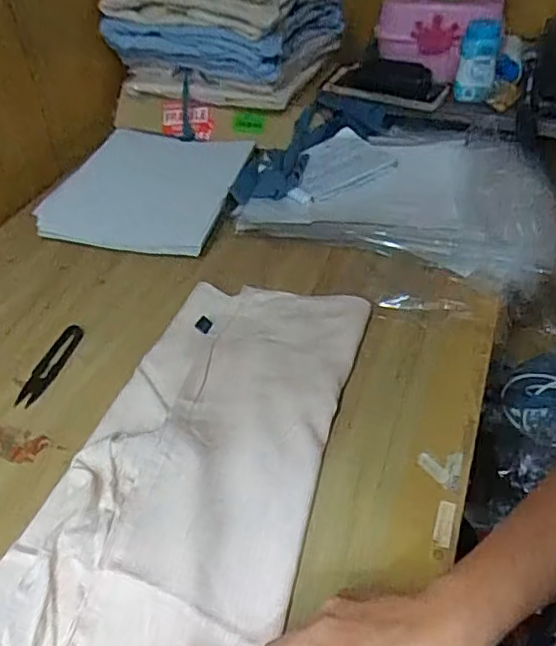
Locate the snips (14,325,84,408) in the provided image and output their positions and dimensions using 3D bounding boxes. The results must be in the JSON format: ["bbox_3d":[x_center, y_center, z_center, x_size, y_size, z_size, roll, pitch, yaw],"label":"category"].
[{"bbox_3d":[-0.219,0.039,0.570,0.023,0.011,0.097,9,43,12],"label":"snips"}]

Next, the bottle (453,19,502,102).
[{"bbox_3d":[0.268,-0.352,0.795,0.047,0.100,0.041,9,44,13],"label":"bottle"}]

